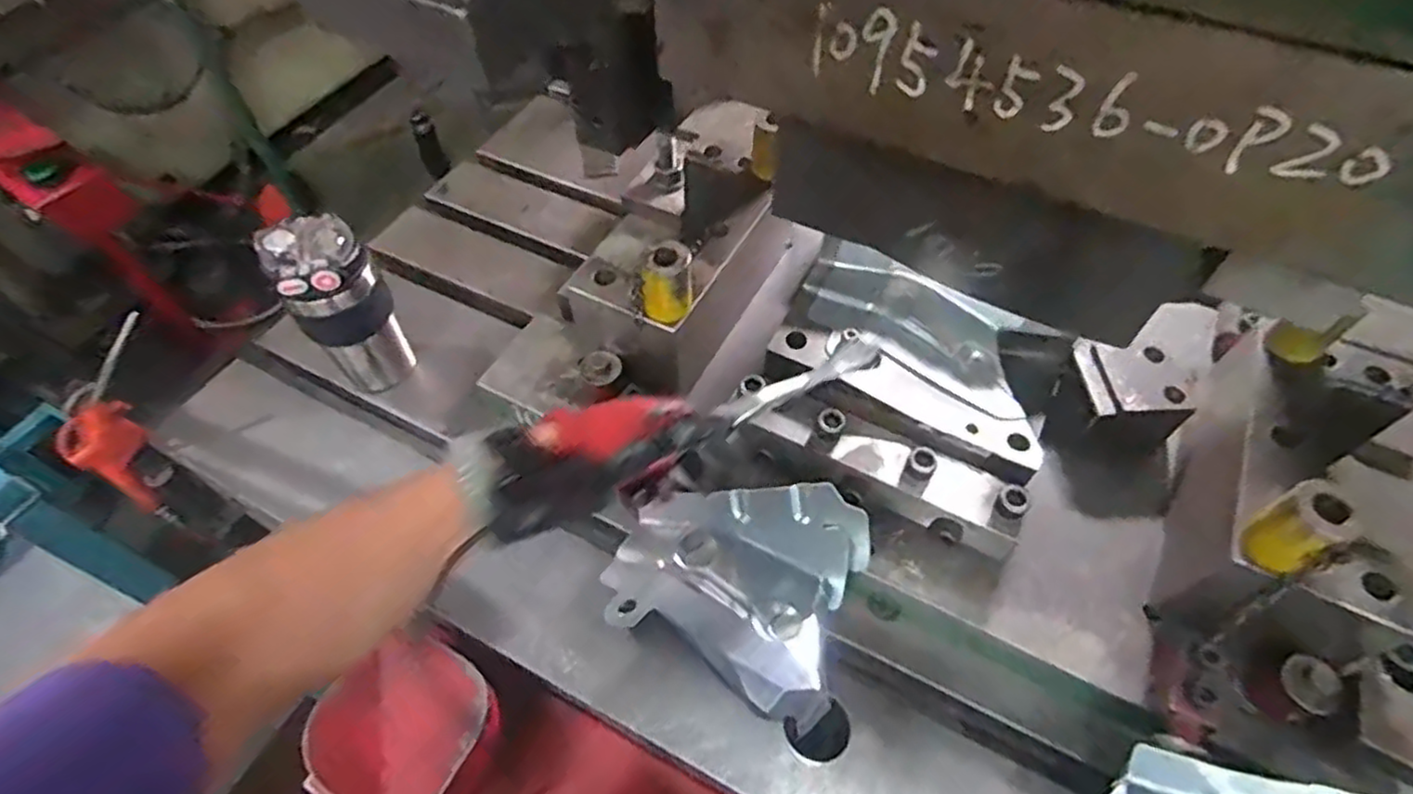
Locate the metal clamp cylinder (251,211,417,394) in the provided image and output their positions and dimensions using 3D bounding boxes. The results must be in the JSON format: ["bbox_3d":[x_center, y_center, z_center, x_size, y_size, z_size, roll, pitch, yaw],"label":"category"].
[{"bbox_3d":[-0.335,-0.079,0.656,0.077,0.194,0.074,-31,60,-20],"label":"metal clamp cylinder"}]

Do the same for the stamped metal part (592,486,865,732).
[{"bbox_3d":[0.017,0.147,0.553,0.195,0.109,0.155,17,56,12],"label":"stamped metal part"}]

